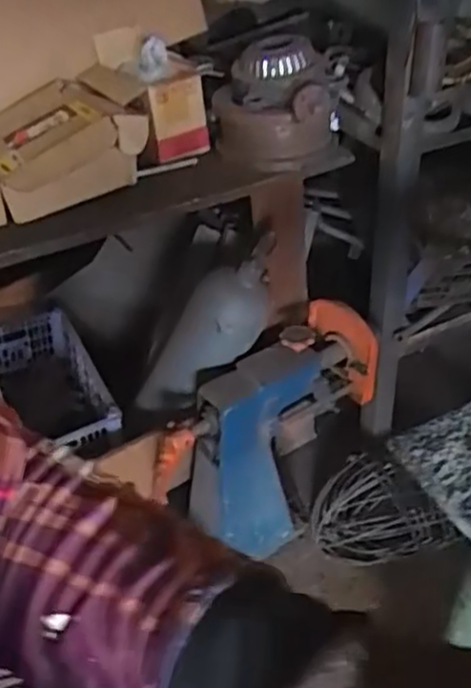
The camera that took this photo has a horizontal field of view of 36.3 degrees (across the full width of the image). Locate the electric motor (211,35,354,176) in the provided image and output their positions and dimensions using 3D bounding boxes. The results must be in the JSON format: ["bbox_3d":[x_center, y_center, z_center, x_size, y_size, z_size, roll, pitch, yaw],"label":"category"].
[{"bbox_3d":[0.082,-0.421,1.274,0.231,0.184,0.223,-8,39,-5],"label":"electric motor"}]

